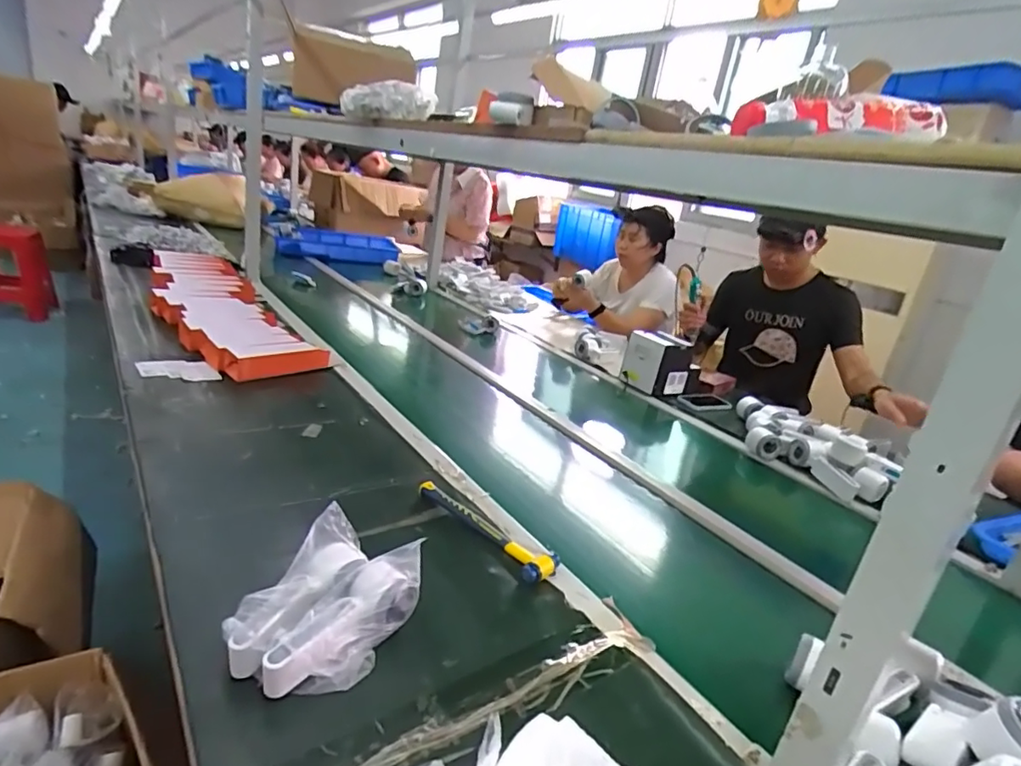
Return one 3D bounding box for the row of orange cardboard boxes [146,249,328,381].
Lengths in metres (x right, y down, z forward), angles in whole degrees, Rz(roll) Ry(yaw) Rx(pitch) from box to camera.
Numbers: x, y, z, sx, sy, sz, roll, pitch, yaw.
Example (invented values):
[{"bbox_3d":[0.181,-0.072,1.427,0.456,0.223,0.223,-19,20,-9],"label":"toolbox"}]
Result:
[{"bbox_3d":[-0.824,-0.228,1.532,0.279,0.077,1.062,-7,26,-38],"label":"row of orange cardboard boxes"}]

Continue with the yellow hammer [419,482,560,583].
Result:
[{"bbox_3d":[-0.035,0.199,0.786,0.060,0.022,0.235,-14,30,-42],"label":"yellow hammer"}]

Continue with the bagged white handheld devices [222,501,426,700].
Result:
[{"bbox_3d":[-0.187,0.229,0.567,0.128,0.093,0.168,17,23,21],"label":"bagged white handheld devices"}]

